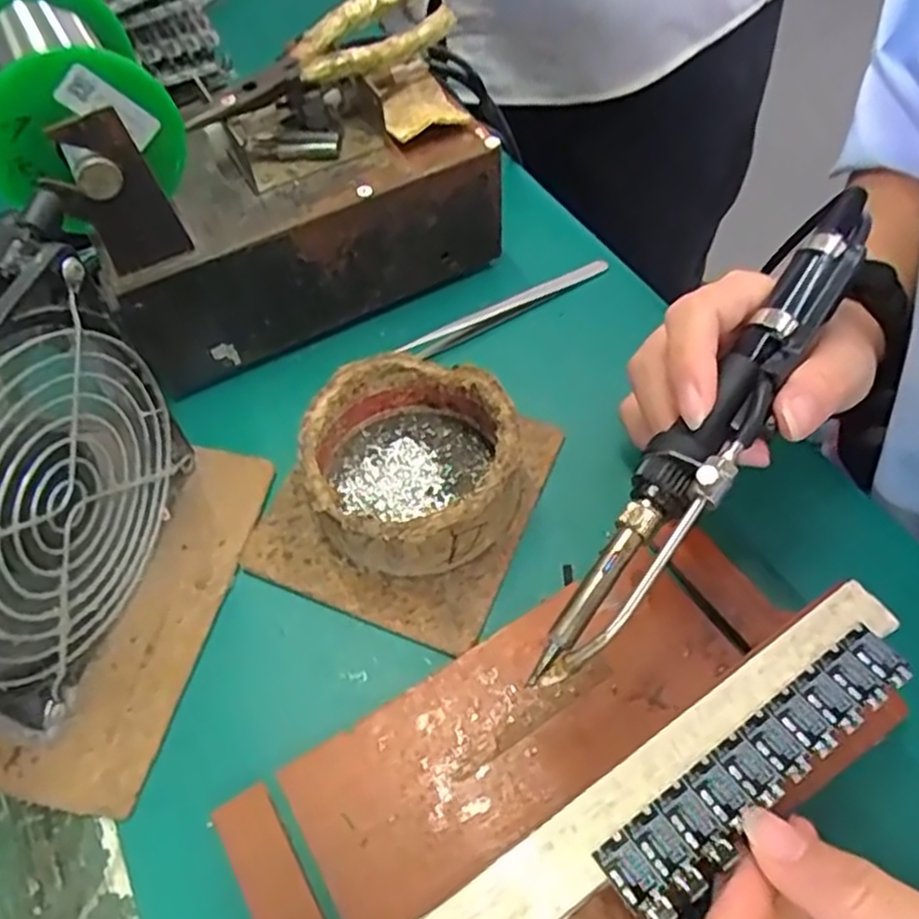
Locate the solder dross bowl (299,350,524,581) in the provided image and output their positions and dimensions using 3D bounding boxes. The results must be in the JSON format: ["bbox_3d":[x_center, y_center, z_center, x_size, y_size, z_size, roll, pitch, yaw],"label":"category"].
[{"bbox_3d":[-0.018,0.002,0.289,0.078,0.040,0.083,-2,57,2],"label":"solder dross bowl"}]

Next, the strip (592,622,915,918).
[{"bbox_3d":[0.086,0.084,0.206,0.108,0.004,0.022,-32,61,-18],"label":"strip"}]

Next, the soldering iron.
[{"bbox_3d":[0.084,-0.015,0.232,0.025,0.020,0.198,32,74,22],"label":"soldering iron"}]

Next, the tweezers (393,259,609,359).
[{"bbox_3d":[0.024,-0.075,0.360,0.116,0.013,0.006,-29,60,-15],"label":"tweezers"}]

